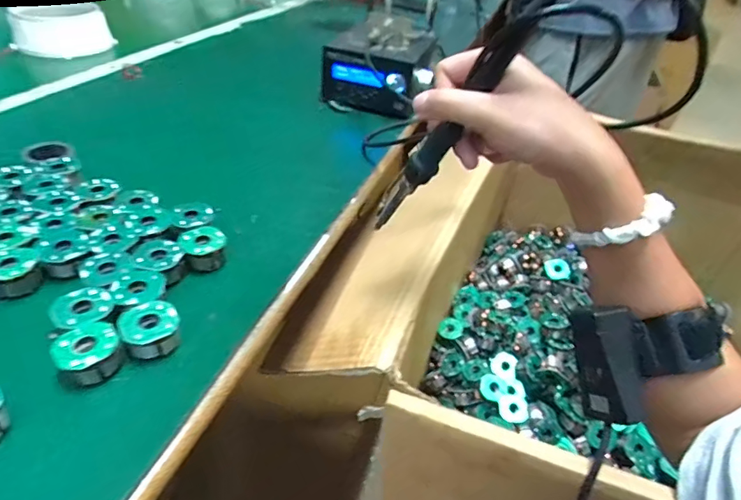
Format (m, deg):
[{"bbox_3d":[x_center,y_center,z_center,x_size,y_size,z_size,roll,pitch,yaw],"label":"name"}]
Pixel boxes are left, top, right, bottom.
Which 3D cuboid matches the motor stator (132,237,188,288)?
[{"bbox_3d":[-0.149,0.011,0.322,0.032,0.023,0.036,-18,45,-28],"label":"motor stator"}]

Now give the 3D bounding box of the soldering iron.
[{"bbox_3d":[0.048,-0.076,0.310,0.021,0.179,0.022,43,47,6],"label":"soldering iron"}]

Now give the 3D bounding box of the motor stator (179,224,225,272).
[{"bbox_3d":[-0.124,0.000,0.336,0.031,0.022,0.031,-18,45,-28],"label":"motor stator"}]

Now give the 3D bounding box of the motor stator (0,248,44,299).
[{"bbox_3d":[-0.236,0.014,0.300,0.031,0.020,0.031,-19,45,-29],"label":"motor stator"}]

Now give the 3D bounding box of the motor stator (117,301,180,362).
[{"bbox_3d":[-0.132,0.050,0.274,0.031,0.022,0.030,-12,42,-22],"label":"motor stator"}]

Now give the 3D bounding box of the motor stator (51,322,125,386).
[{"bbox_3d":[-0.157,0.061,0.255,0.033,0.020,0.031,4,39,-3],"label":"motor stator"}]

